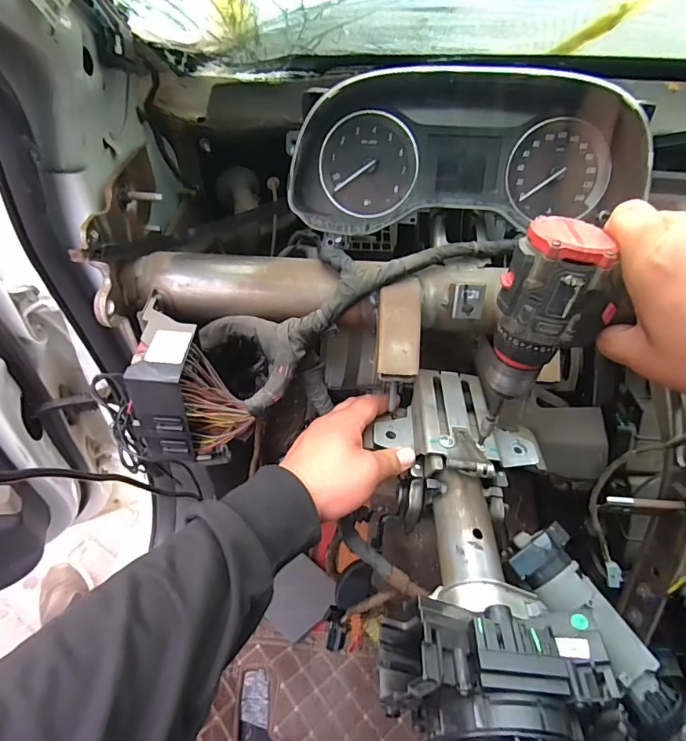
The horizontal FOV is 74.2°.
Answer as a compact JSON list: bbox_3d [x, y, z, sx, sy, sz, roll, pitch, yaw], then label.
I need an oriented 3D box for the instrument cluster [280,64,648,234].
[{"bbox_3d":[0.114,-0.220,0.451,0.328,0.145,0.105,-3,12,6],"label":"instrument cluster"}]

